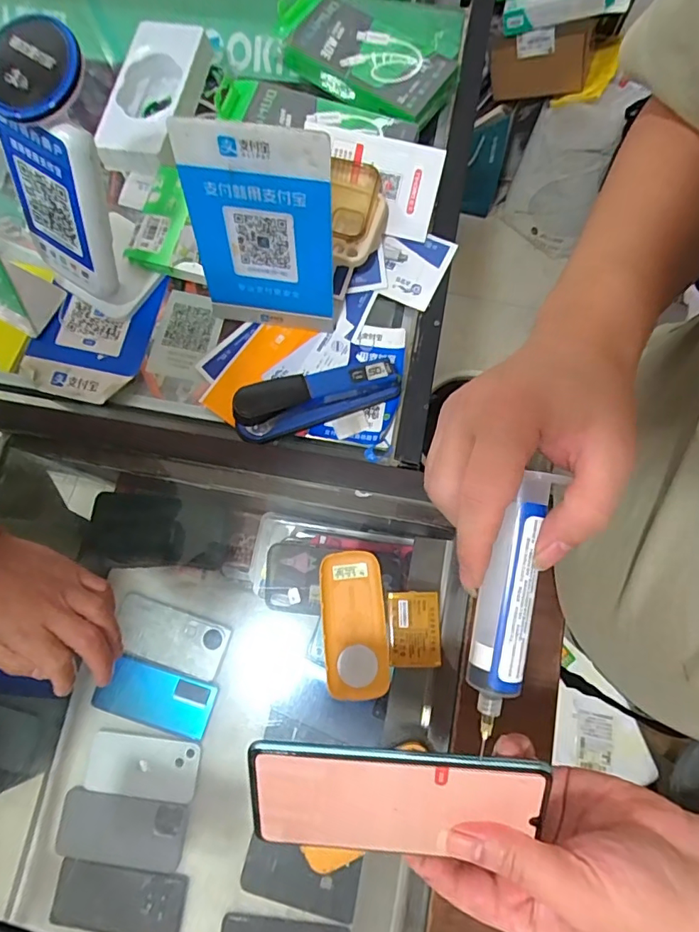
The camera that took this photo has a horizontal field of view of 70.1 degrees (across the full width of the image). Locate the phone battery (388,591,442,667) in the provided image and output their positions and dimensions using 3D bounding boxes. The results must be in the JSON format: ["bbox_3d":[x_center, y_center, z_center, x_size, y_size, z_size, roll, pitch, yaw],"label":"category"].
[{"bbox_3d":[0.055,0.136,0.419,0.042,0.004,0.059,-1,78,1],"label":"phone battery"}]

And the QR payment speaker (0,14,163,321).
[{"bbox_3d":[-0.230,-0.231,0.421,0.092,0.188,0.120,35,81,8],"label":"QR payment speaker"}]

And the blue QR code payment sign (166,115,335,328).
[{"bbox_3d":[-0.074,-0.191,0.421,0.119,0.173,0.010,8,58,4],"label":"blue QR code payment sign"}]

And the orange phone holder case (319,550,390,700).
[{"bbox_3d":[0.004,0.132,0.422,0.052,0.007,0.117,-5,78,0],"label":"orange phone holder case"}]

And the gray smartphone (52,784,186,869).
[{"bbox_3d":[-0.294,0.466,0.645,0.163,0.012,0.077,6,78,3],"label":"gray smartphone"}]

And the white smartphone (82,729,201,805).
[{"bbox_3d":[-0.273,0.394,0.658,0.145,0.010,0.074,8,78,3],"label":"white smartphone"}]

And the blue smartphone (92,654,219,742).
[{"bbox_3d":[-0.259,0.309,0.670,0.154,0.006,0.073,16,79,5],"label":"blue smartphone"}]

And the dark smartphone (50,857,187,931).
[{"bbox_3d":[-0.286,0.539,0.621,0.158,0.015,0.073,7,78,3],"label":"dark smartphone"}]

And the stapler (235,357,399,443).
[{"bbox_3d":[-0.029,-0.063,0.445,0.151,0.060,0.035,-17,78,-2],"label":"stapler"}]

